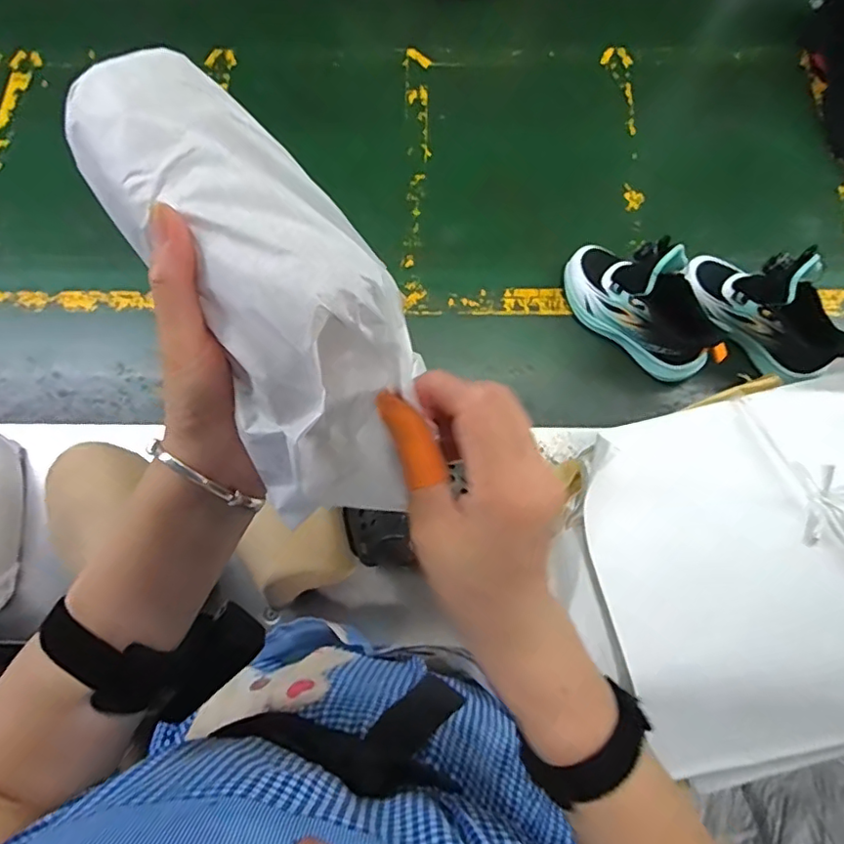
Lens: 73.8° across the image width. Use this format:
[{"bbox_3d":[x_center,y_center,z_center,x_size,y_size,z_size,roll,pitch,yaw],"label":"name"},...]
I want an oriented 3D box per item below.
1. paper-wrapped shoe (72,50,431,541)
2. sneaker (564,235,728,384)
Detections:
[{"bbox_3d":[-0.078,-0.071,0.254,0.083,0.088,0.237,-31,91,-9],"label":"paper-wrapped shoe"},{"bbox_3d":[0.255,-0.140,0.646,0.202,0.130,0.073,42,79,12],"label":"sneaker"}]

